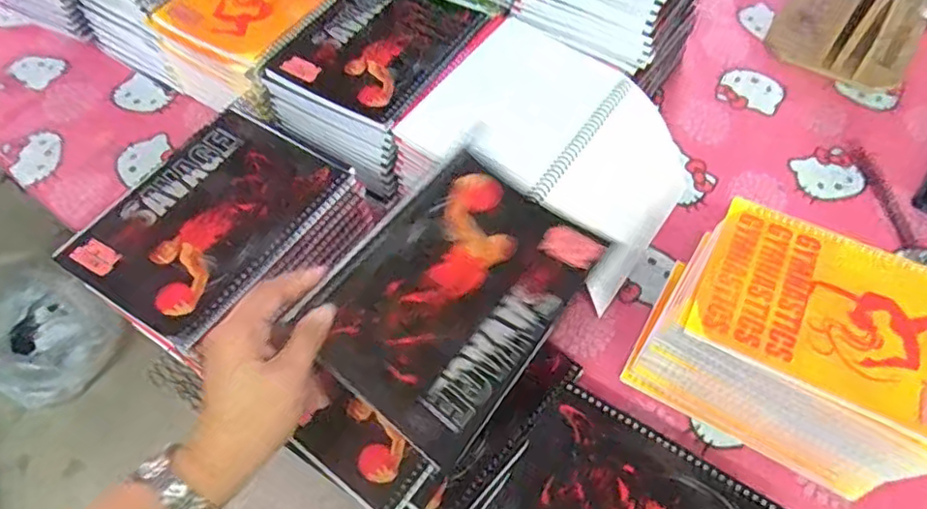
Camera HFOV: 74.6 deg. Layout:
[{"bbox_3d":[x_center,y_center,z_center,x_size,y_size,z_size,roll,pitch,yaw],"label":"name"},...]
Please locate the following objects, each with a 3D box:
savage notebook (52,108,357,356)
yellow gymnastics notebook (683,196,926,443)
[{"bbox_3d":[-0.211,-0.031,0.507,0.151,0.018,0.191,29,62,18],"label":"savage notebook"},{"bbox_3d":[0.292,0.044,0.477,0.198,0.008,0.148,25,61,15],"label":"yellow gymnastics notebook"}]

